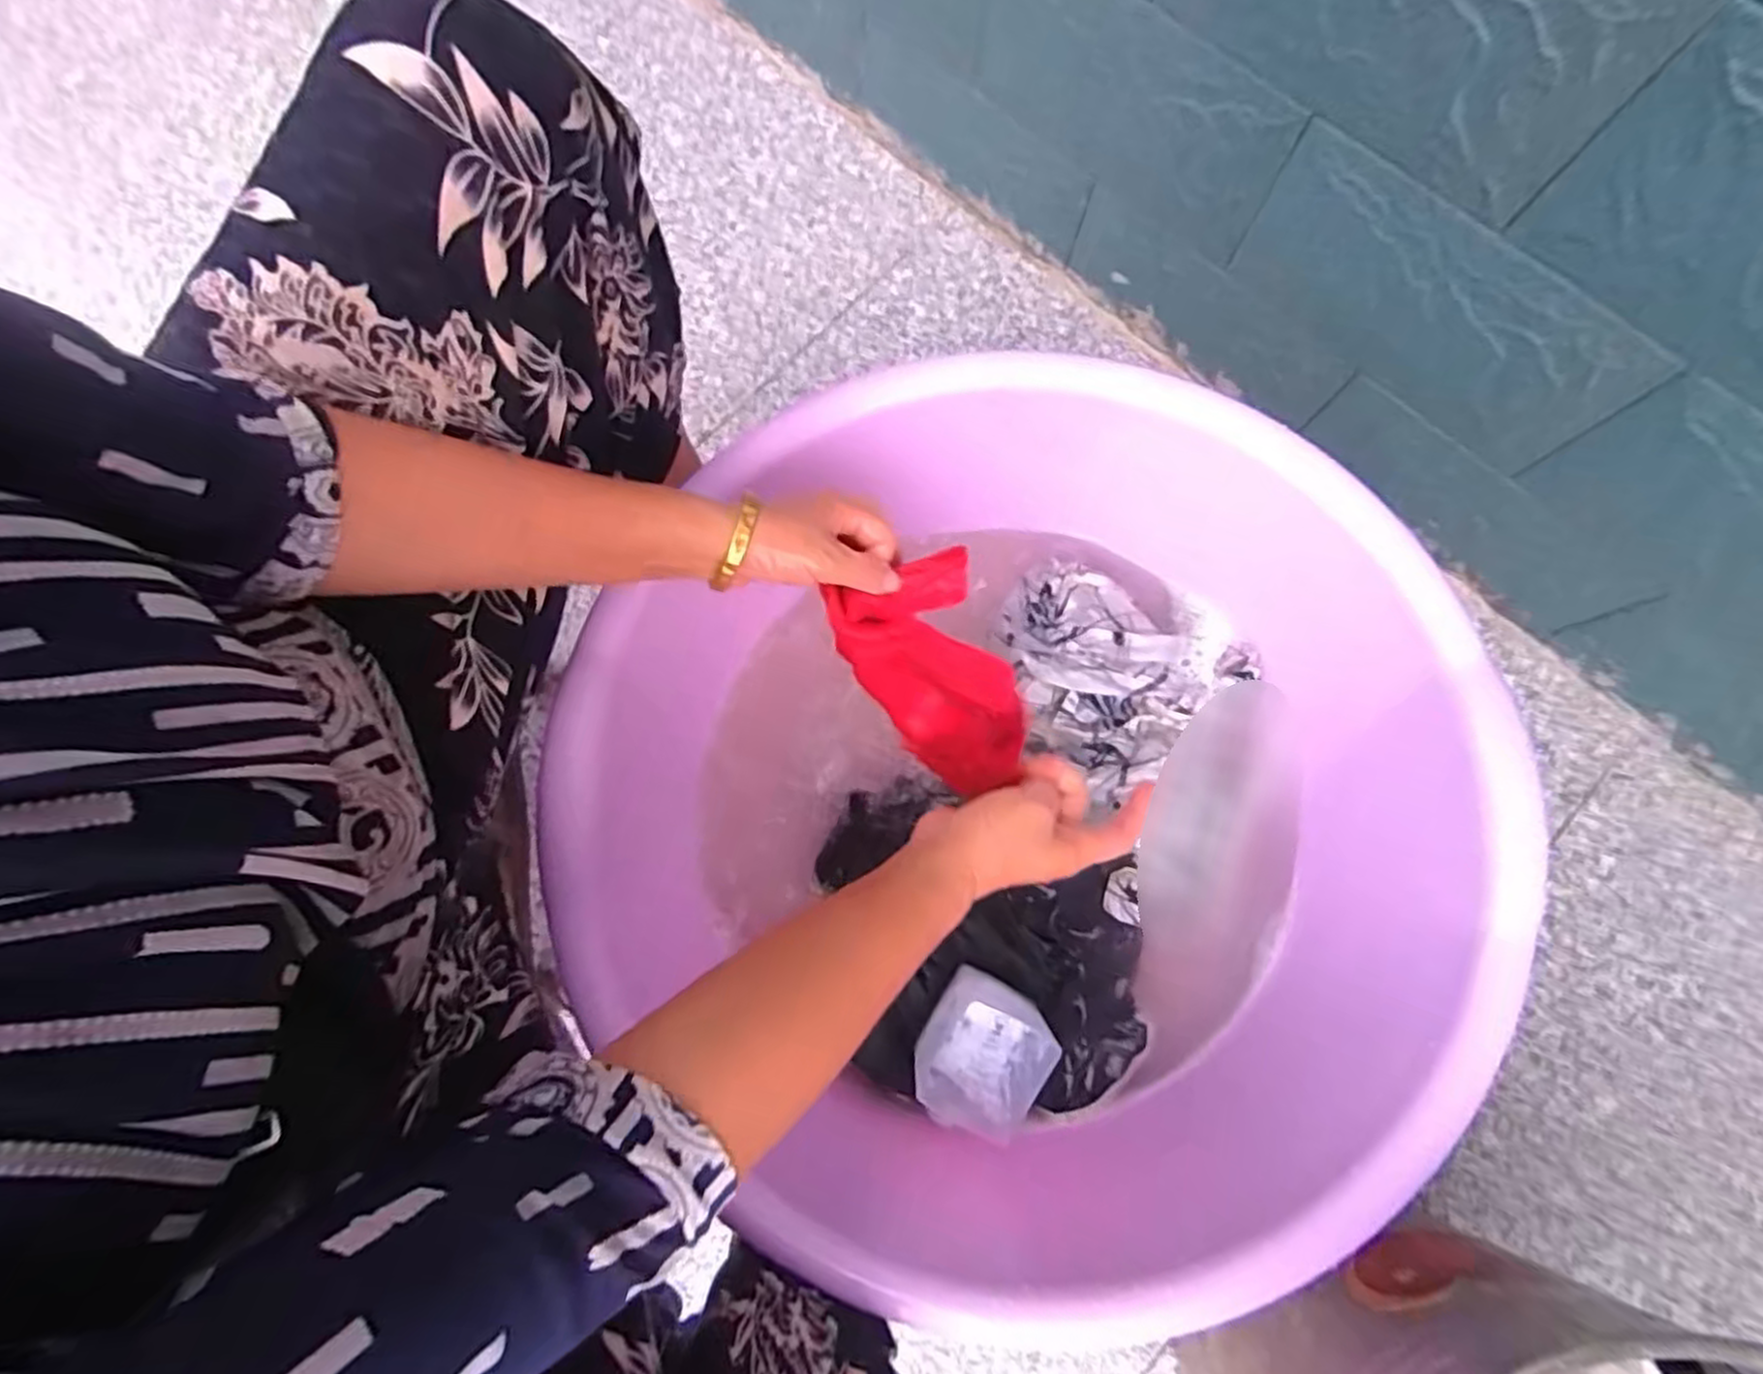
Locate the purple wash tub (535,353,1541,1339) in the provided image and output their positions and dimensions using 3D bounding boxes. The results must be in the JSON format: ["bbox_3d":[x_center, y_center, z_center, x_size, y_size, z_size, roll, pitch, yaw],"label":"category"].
[{"bbox_3d":[0.099,0.070,0.540,0.510,0.210,0.546,0,77,0],"label":"purple wash tub"}]

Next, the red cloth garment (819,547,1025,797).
[{"bbox_3d":[0.035,-0.002,0.478,0.090,0.027,0.147,-24,95,-3],"label":"red cloth garment"}]

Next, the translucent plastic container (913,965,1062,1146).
[{"bbox_3d":[0.071,0.254,0.525,0.084,0.051,0.091,29,79,7],"label":"translucent plastic container"}]

